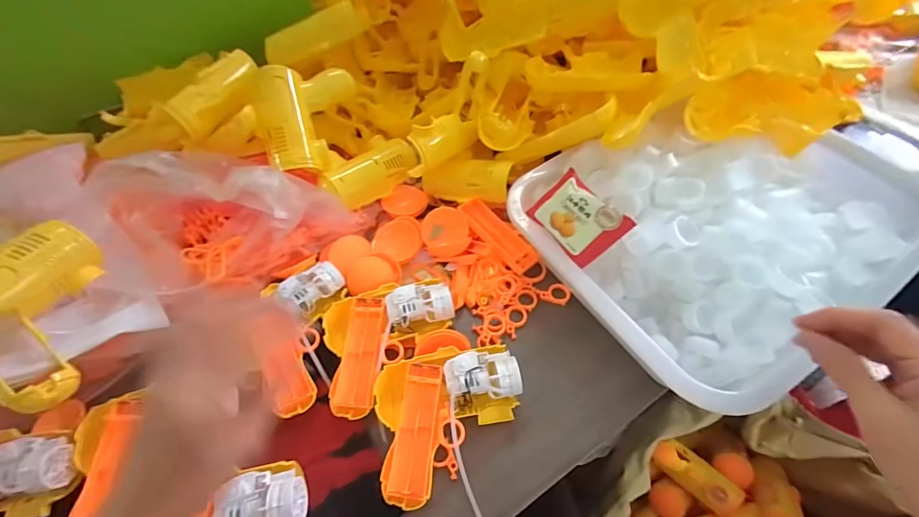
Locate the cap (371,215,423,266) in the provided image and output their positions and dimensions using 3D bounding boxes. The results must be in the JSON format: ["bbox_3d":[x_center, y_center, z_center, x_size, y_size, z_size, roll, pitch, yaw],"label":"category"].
[{"bbox_3d":[-0.073,-0.023,0.480,0.055,0.010,0.056,44,85,11],"label":"cap"}]

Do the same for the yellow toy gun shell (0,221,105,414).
[{"bbox_3d":[-0.346,0.045,0.334,0.029,0.115,0.128,-23,28,26],"label":"yellow toy gun shell"}]

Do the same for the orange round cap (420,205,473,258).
[{"bbox_3d":[-0.016,-0.030,0.474,0.058,0.015,0.058,-1,79,4],"label":"orange round cap"}]

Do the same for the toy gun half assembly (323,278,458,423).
[{"bbox_3d":[-0.067,0.081,0.400,0.132,0.034,0.116,-14,57,-7],"label":"toy gun half assembly"}]

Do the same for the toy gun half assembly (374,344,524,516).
[{"bbox_3d":[-0.005,0.151,0.354,0.130,0.040,0.136,-10,56,-4],"label":"toy gun half assembly"}]

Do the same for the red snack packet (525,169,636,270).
[{"bbox_3d":[0.113,-0.040,0.383,0.059,0.013,0.082,-44,66,11],"label":"red snack packet"}]

